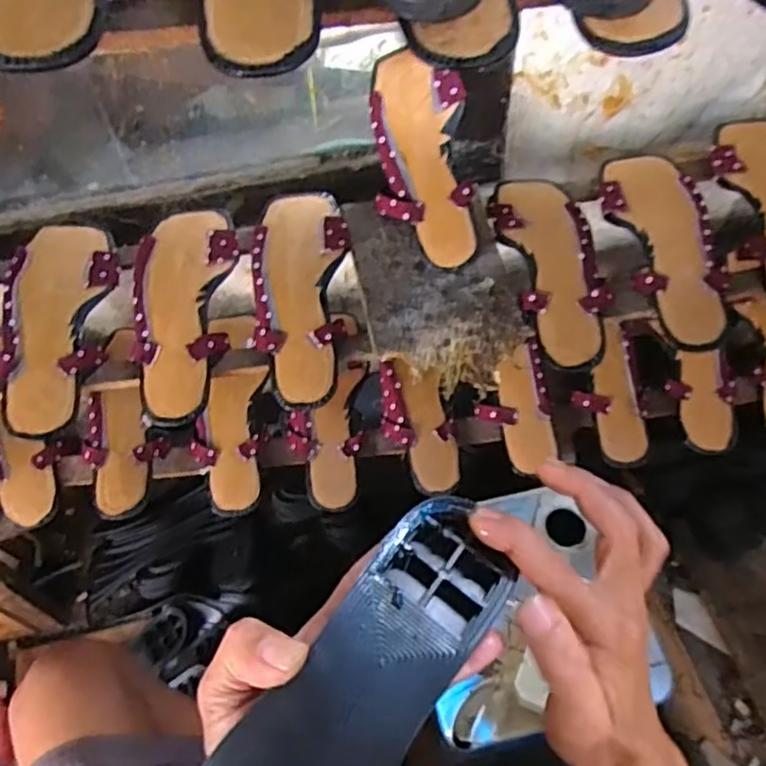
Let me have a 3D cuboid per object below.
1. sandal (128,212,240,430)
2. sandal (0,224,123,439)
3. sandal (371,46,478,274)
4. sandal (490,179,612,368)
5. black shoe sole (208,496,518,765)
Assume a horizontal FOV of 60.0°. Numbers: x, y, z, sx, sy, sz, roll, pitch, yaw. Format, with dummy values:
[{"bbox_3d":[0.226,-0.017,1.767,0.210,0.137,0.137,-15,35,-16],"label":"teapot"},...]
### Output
[{"bbox_3d":[-0.184,-0.068,0.614,0.089,0.042,0.213,-6,55,-2],"label":"sandal"},{"bbox_3d":[-0.293,-0.053,0.597,0.091,0.033,0.214,-10,55,-5],"label":"sandal"},{"bbox_3d":[0.039,-0.223,0.650,0.094,0.026,0.223,-10,81,-5],"label":"sandal"},{"bbox_3d":[0.164,-0.117,0.640,0.084,0.027,0.223,-6,55,-2],"label":"sandal"},{"bbox_3d":[-0.018,0.157,0.292,0.076,0.043,0.227,26,69,20],"label":"black shoe sole"}]

